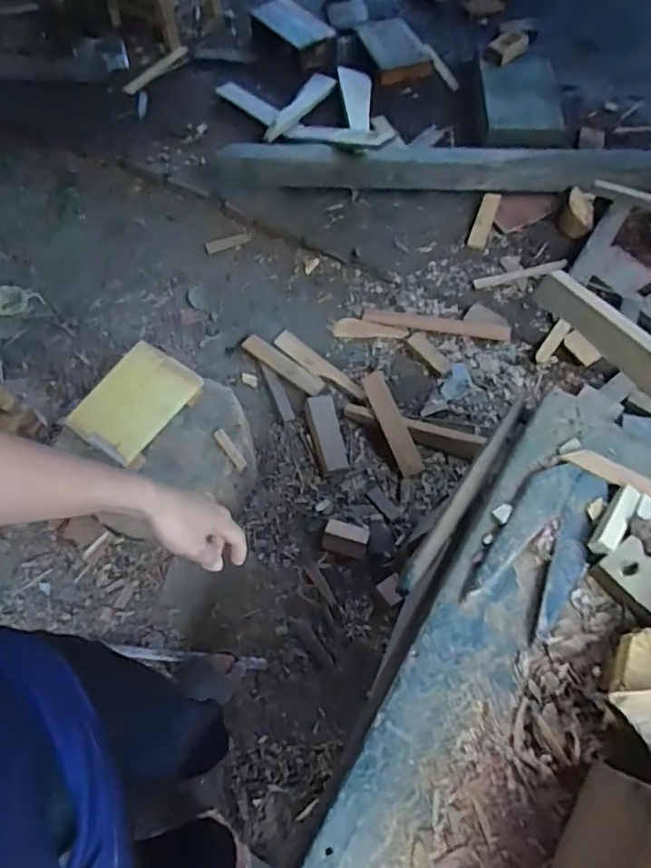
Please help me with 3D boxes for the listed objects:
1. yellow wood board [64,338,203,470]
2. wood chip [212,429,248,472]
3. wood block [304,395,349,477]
[{"bbox_3d":[-0.407,-0.068,1.236,0.162,0.022,0.242,42,83,-9],"label":"yellow wood board"},{"bbox_3d":[-0.208,0.034,1.257,0.023,0.013,0.111,-33,65,-13],"label":"wood chip"},{"bbox_3d":[0.002,0.001,1.443,0.075,0.031,0.209,-12,62,-5],"label":"wood block"}]

